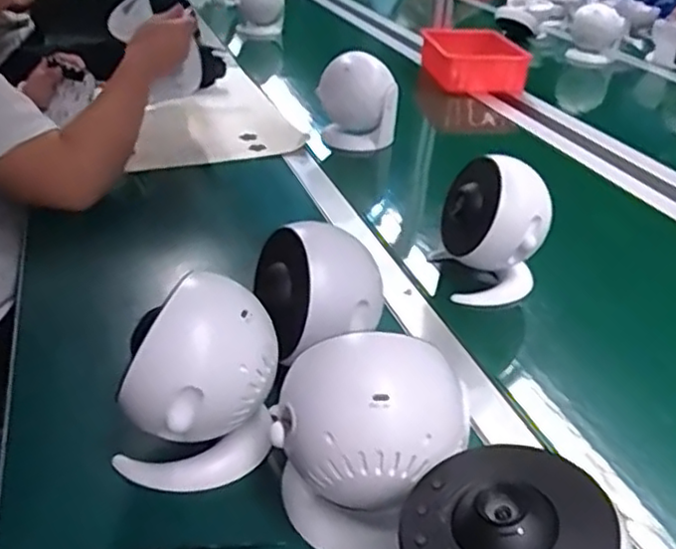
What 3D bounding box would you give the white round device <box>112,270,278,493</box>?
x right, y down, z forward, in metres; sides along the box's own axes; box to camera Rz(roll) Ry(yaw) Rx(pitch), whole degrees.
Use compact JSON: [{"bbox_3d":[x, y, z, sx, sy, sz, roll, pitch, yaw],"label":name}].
[{"bbox_3d":[-0.087,0.081,0.453,0.092,0.125,0.100,24,37,32],"label":"white round device"}]

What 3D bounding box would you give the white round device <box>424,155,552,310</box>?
[{"bbox_3d":[0.158,-0.047,0.692,0.105,0.138,0.089,10,32,12],"label":"white round device"}]

